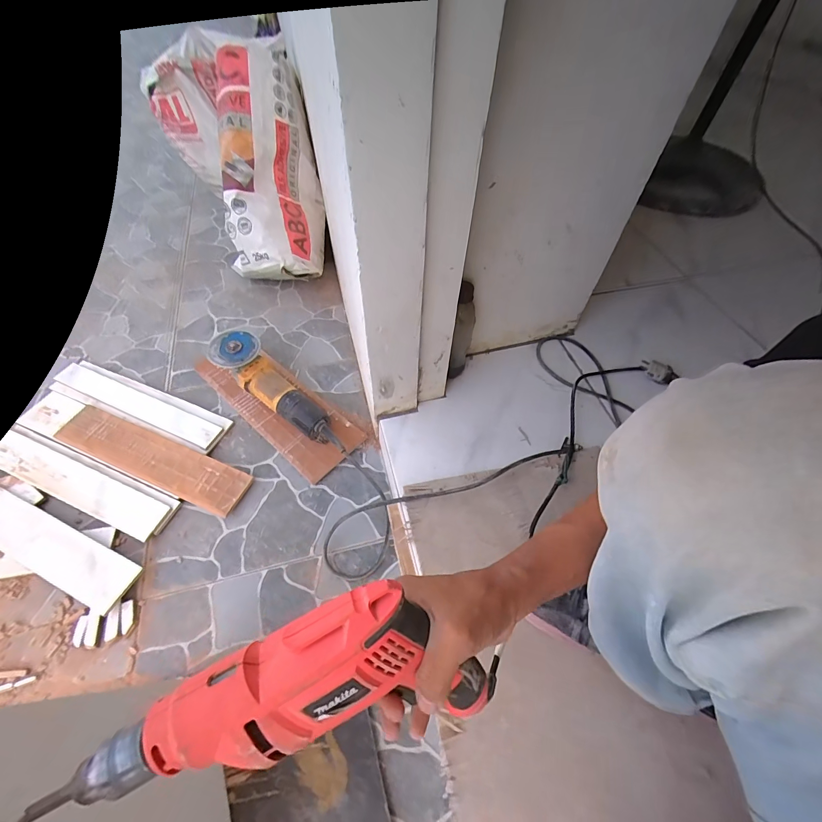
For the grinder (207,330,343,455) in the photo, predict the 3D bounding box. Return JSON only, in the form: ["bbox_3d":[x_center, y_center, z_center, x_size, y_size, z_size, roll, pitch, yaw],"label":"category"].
[{"bbox_3d":[-0.244,-0.030,0.720,0.334,0.105,0.089,35,61,21],"label":"grinder"}]

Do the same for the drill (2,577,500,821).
[{"bbox_3d":[-0.124,0.209,0.248,0.316,0.113,0.085,-16,57,-12],"label":"drill"}]

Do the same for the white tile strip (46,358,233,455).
[{"bbox_3d":[-0.547,-0.015,0.762,0.400,0.021,0.087,20,57,12],"label":"white tile strip"}]

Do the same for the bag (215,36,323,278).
[{"bbox_3d":[-0.324,-0.548,0.881,0.197,0.154,0.452,-4,100,-4],"label":"bag"}]

